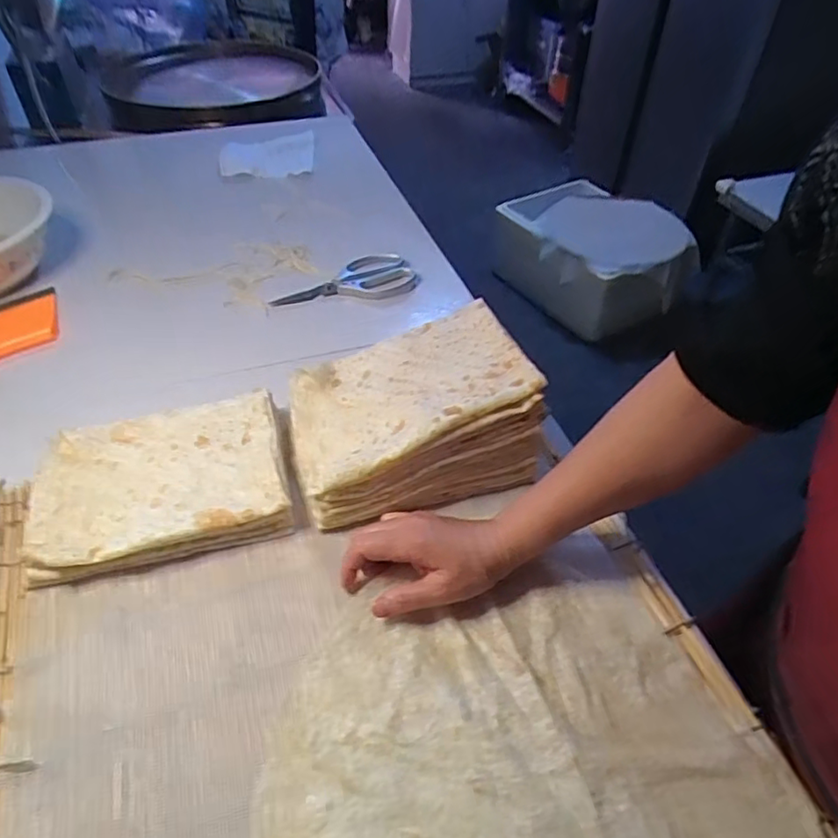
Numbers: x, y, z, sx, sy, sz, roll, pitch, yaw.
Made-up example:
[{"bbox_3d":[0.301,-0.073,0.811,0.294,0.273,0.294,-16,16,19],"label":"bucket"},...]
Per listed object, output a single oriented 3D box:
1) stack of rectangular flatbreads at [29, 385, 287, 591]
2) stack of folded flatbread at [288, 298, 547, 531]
[{"bbox_3d":[-0.246,0.057,0.569,0.227,0.044,0.165,-11,47,-11],"label":"stack of rectangular flatbreads"},{"bbox_3d":[-0.012,-0.011,0.594,0.221,0.116,0.181,-9,47,-10],"label":"stack of folded flatbread"}]

